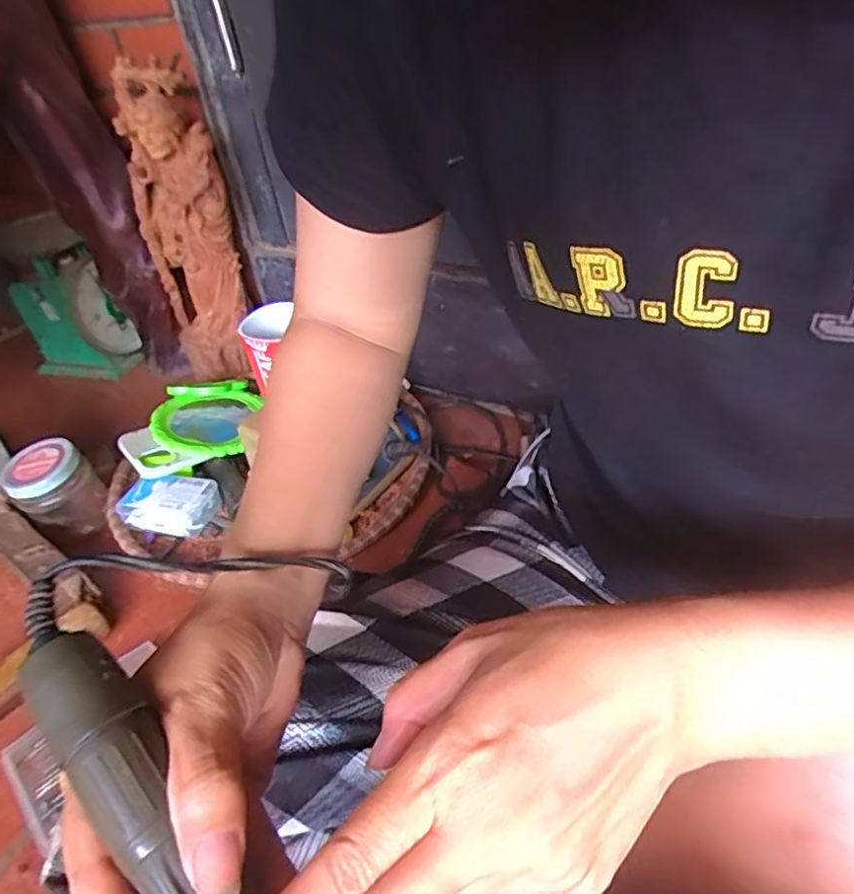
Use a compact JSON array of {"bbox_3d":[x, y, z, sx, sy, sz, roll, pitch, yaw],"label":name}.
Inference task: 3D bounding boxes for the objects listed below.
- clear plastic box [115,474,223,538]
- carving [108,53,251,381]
[{"bbox_3d":[-0.256,0.055,0.618,0.083,0.033,0.057,4,40,15],"label":"clear plastic box"},{"bbox_3d":[-0.271,-0.244,0.711,0.102,0.327,0.082,-22,41,-17],"label":"carving"}]

